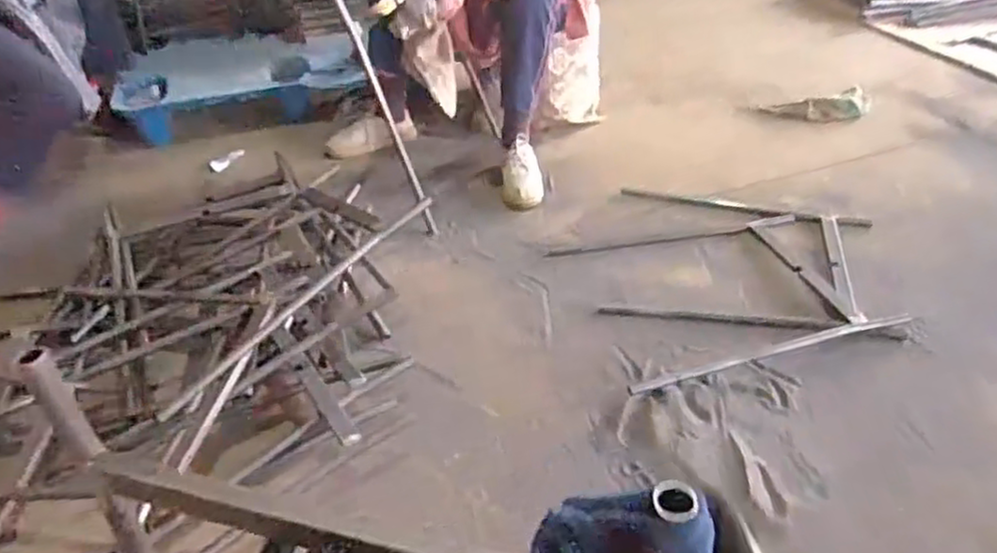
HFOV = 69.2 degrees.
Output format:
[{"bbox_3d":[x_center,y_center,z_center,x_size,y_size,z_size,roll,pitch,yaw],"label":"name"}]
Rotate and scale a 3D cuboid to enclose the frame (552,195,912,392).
[{"bbox_3d":[0.514,-0.038,1.554,0.718,0.054,0.669,-10,37,-8],"label":"frame"}]

